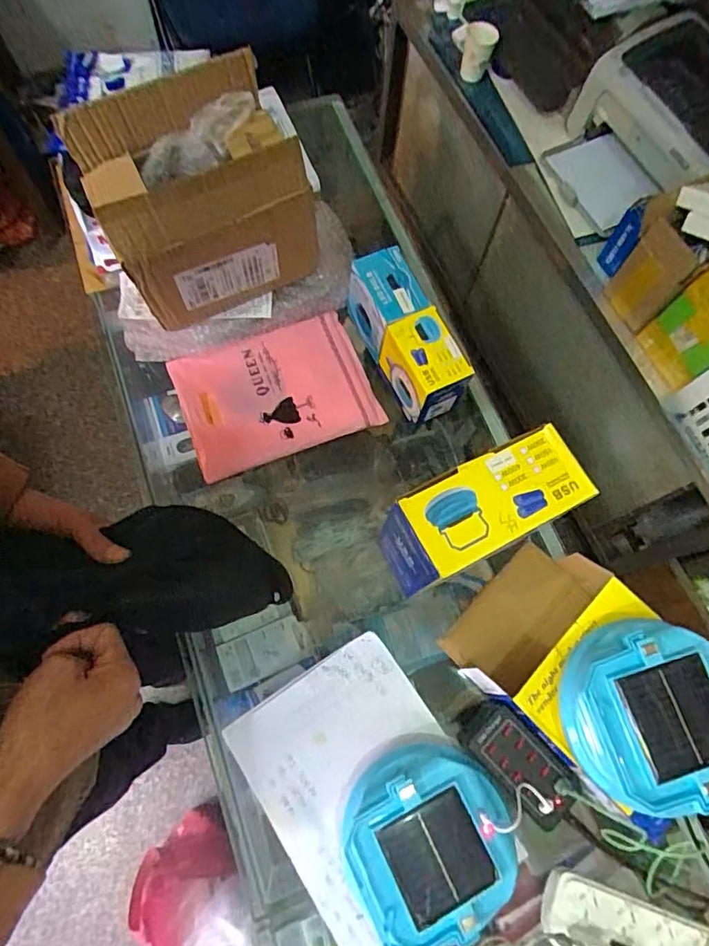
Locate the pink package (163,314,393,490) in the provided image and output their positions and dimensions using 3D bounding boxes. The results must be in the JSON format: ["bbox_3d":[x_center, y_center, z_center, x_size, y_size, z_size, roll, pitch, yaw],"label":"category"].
[{"bbox_3d":[-0.109,-0.112,0.756,0.255,0.022,0.183,-20,73,-9],"label":"pink package"}]

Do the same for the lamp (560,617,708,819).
[{"bbox_3d":[0.290,0.238,0.545,0.150,0.093,0.163,1,71,-2],"label":"lamp"}]

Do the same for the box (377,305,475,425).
[{"bbox_3d":[0.093,-0.138,0.716,0.078,0.107,0.113,-26,74,-11],"label":"box"}]

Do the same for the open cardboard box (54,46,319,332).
[{"bbox_3d":[-0.195,-0.345,0.671,0.230,0.209,0.201,-27,74,-11],"label":"open cardboard box"}]

